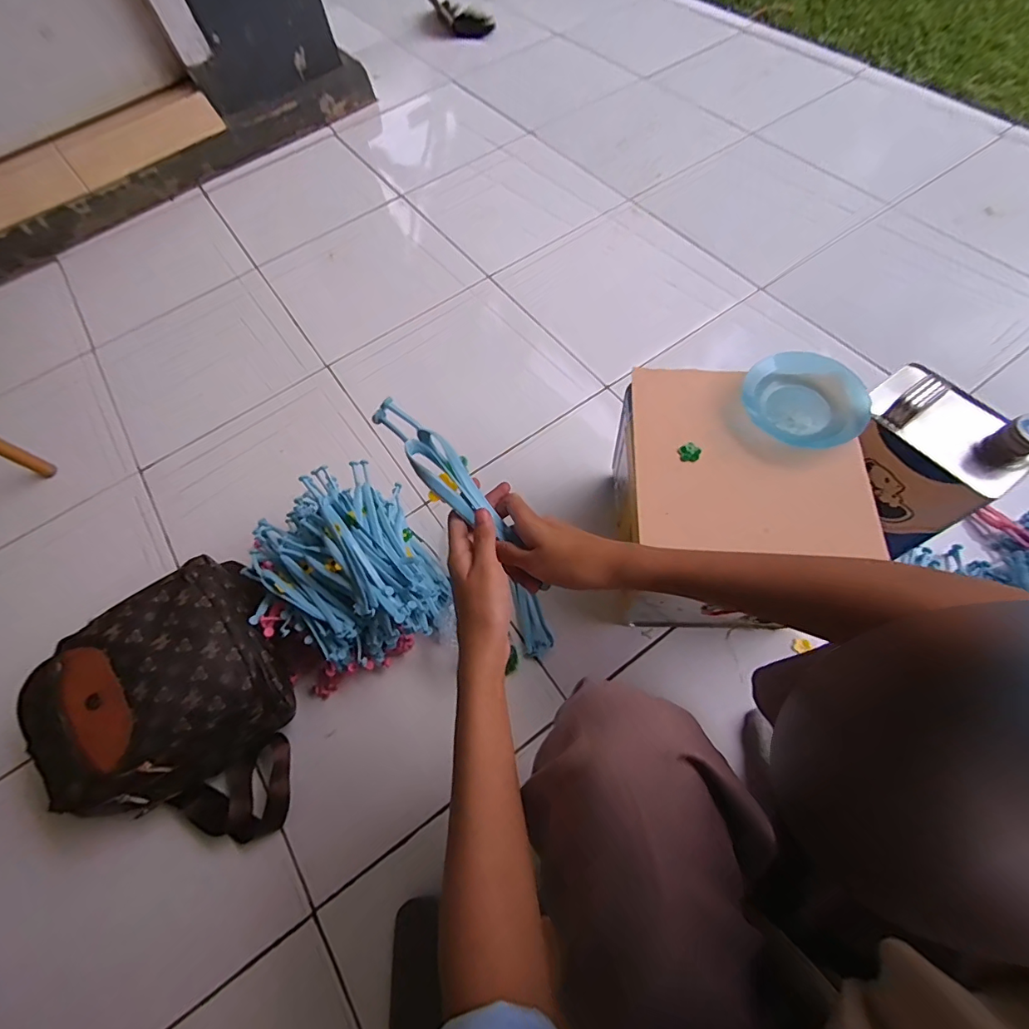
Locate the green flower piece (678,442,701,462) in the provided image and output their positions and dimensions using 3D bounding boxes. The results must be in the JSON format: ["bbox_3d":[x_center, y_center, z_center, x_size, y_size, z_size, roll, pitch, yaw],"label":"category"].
[{"bbox_3d":[0.196,-0.069,0.541,0.023,0.004,0.021,-1,86,12],"label":"green flower piece"}]

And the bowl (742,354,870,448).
[{"bbox_3d":[0.321,-0.127,0.531,0.116,0.038,0.120,-2,64,5],"label":"bowl"}]

